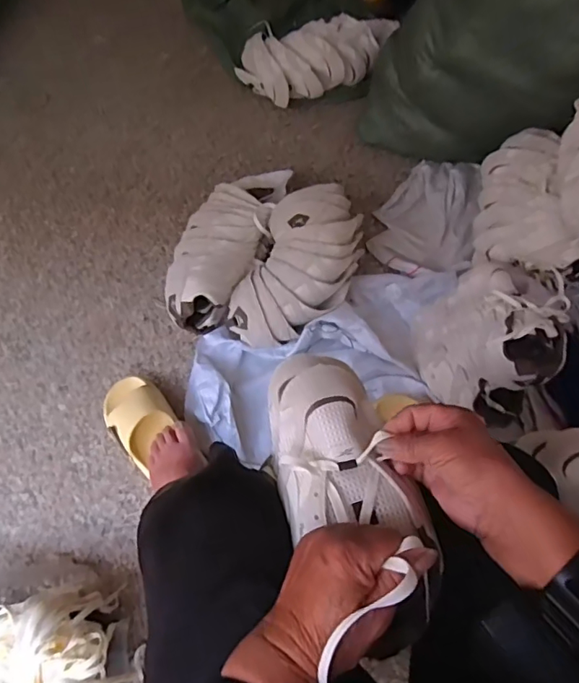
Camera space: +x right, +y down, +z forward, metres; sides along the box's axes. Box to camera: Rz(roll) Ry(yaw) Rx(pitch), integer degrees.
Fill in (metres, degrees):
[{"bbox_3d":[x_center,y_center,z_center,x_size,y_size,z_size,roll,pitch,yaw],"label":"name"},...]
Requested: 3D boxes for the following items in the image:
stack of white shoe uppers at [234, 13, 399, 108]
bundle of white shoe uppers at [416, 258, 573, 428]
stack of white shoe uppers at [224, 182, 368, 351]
[{"bbox_3d":[0.072,-0.729,1.332,0.392,0.117,0.164,-14,61,-9],"label":"stack of white shoe uppers"},{"bbox_3d":[0.315,0.005,0.849,0.215,0.216,0.184,25,62,14],"label":"bundle of white shoe uppers"},{"bbox_3d":[0.029,-0.160,0.981,0.195,0.108,0.355,19,61,6],"label":"stack of white shoe uppers"}]

